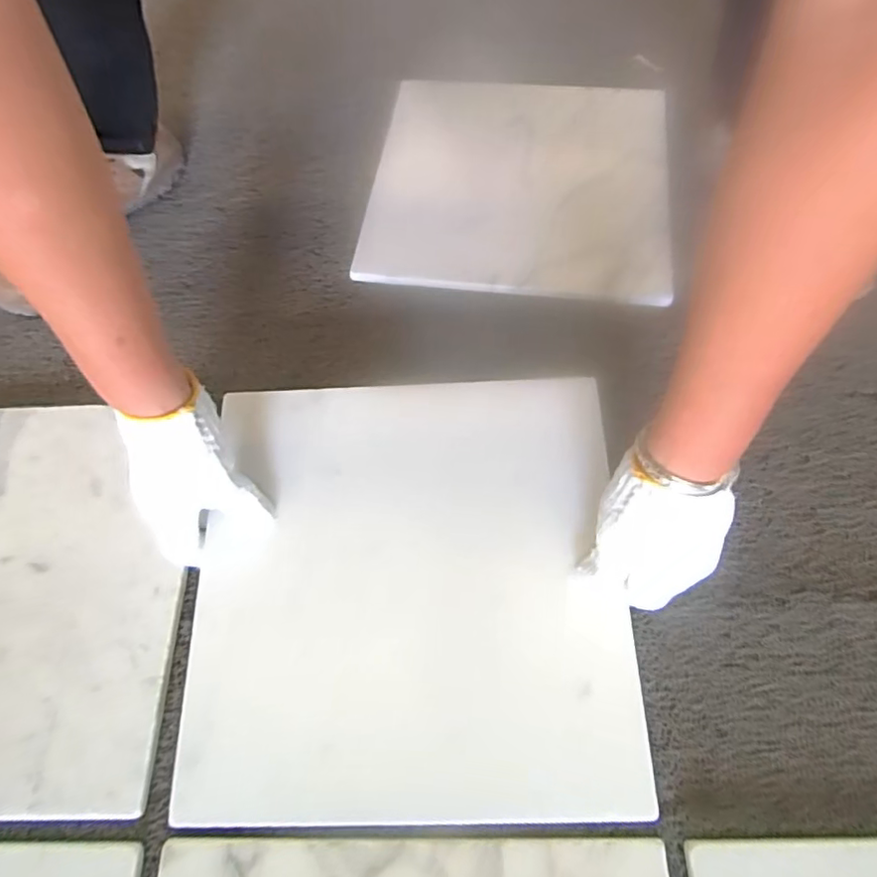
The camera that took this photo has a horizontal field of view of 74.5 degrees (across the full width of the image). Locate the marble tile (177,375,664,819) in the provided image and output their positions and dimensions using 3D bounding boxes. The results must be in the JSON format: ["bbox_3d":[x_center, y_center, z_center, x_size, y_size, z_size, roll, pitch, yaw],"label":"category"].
[{"bbox_3d":[-0.021,0.097,0.411,0.291,0.013,0.296,-2,67,2],"label":"marble tile"}]

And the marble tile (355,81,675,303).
[{"bbox_3d":[0.080,-0.267,0.600,0.300,0.018,0.290,7,65,13],"label":"marble tile"}]

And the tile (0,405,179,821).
[{"bbox_3d":[-0.348,0.106,0.441,0.297,0.015,0.311,-4,57,-1],"label":"tile"}]

